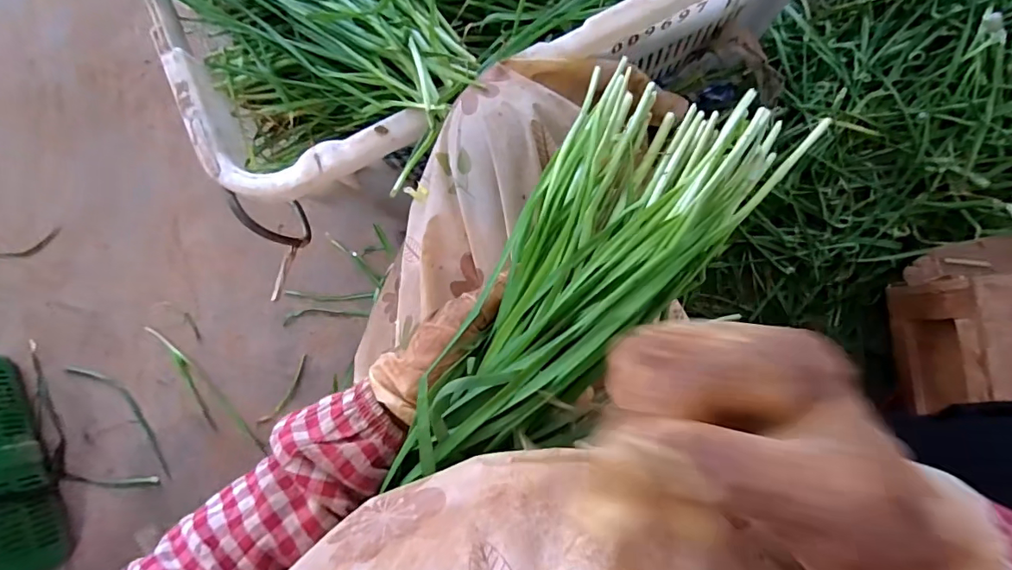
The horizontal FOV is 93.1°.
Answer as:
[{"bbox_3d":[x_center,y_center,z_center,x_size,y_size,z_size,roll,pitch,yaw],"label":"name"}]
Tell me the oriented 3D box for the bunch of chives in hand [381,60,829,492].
[{"bbox_3d":[0.041,-0.007,0.284,0.127,0.039,0.285,36,81,9],"label":"bunch of chives in hand"}]

